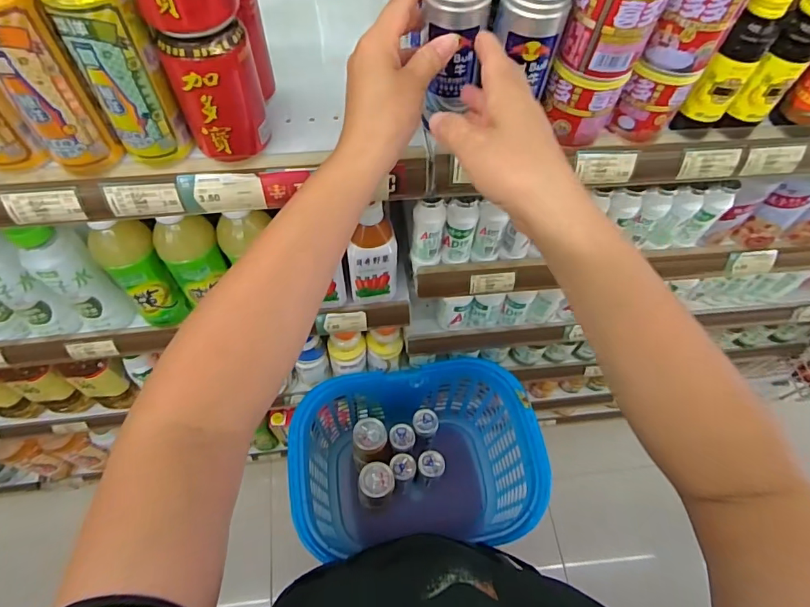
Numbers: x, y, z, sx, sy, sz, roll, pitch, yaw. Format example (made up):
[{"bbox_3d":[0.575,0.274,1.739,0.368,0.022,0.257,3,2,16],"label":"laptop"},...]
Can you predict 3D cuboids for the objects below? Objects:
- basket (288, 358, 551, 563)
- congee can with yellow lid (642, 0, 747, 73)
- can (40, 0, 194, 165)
[{"bbox_3d":[0.013,0.292,0.923,0.409,0.268,0.285,-5,62,-6],"label":"basket"},{"bbox_3d":[0.228,-0.232,0.378,0.060,0.070,0.056,21,62,8],"label":"congee can with yellow lid"},{"bbox_3d":[-0.211,-0.175,0.364,0.054,0.139,0.053,-27,66,-17],"label":"can"}]

